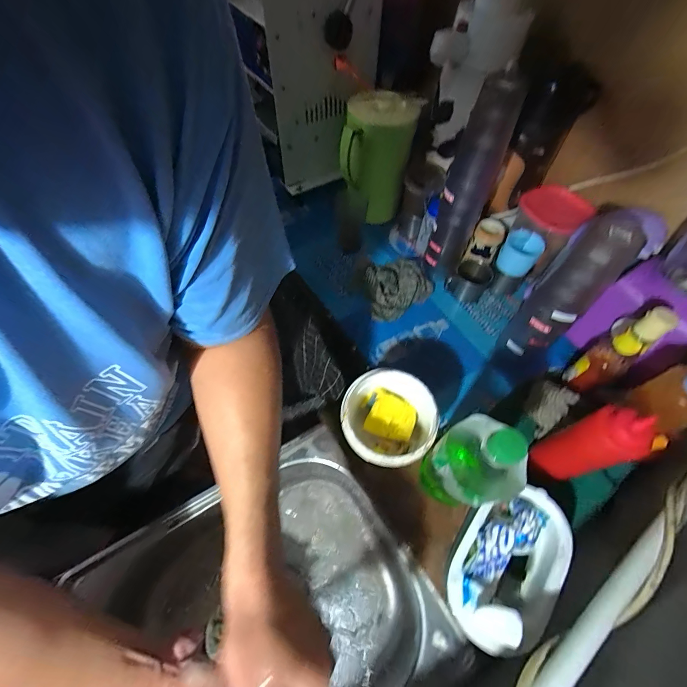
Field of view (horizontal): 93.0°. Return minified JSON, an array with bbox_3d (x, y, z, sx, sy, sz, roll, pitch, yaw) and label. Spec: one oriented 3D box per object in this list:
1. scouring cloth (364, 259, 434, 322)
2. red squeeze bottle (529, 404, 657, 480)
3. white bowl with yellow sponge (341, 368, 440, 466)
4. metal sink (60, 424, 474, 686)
[{"bbox_3d":[0.107,-0.131,0.730,0.148,0.046,0.138,-35,66,-20],"label":"scouring cloth"},{"bbox_3d":[0.330,0.143,0.453,0.062,0.166,0.067,1,60,-1],"label":"red squeeze bottle"},{"bbox_3d":[0.062,0.120,0.488,0.131,0.100,0.124,15,60,7],"label":"white bowl with yellow sponge"},{"bbox_3d":[-0.123,0.428,0.506,0.470,0.162,0.365,-29,65,-17],"label":"metal sink"}]

